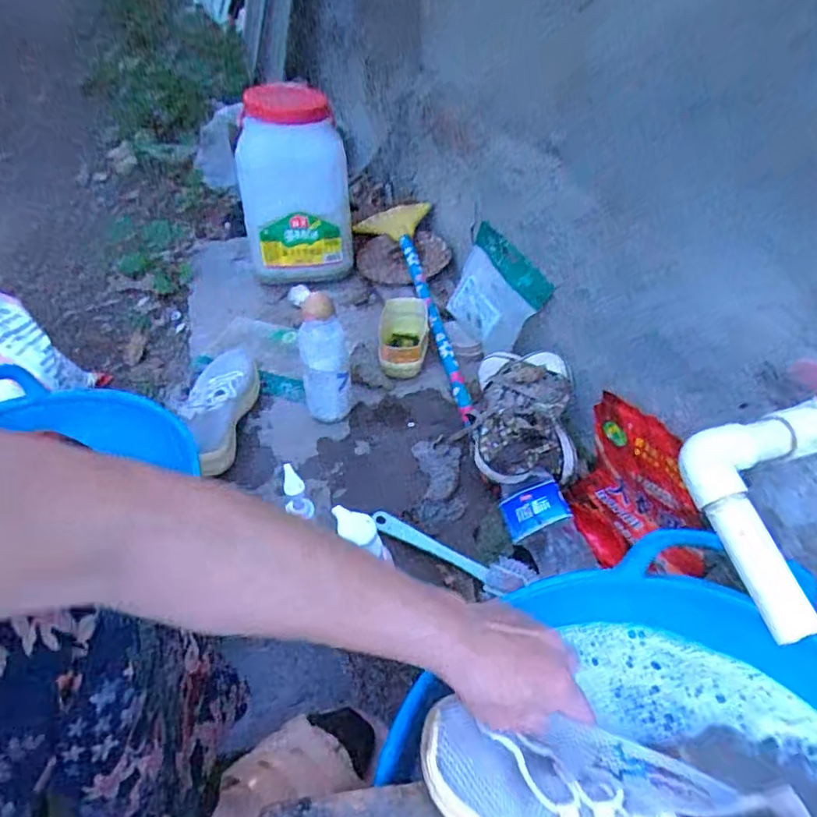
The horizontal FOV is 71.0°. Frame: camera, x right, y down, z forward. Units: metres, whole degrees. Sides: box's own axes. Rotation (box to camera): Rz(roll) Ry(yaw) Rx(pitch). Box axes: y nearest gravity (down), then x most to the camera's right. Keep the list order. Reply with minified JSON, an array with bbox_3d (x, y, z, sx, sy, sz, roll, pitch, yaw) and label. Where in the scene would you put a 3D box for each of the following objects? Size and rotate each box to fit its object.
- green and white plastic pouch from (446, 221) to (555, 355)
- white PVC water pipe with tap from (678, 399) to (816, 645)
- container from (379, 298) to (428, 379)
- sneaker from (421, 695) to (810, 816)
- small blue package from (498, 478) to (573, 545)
[{"bbox_3d":[0.128,-0.193,0.934,0.036,0.159,0.236,10,31,-28],"label":"green and white plastic pouch"},{"bbox_3d":[0.255,0.056,0.349,0.154,0.049,0.128,-9,43,-12],"label":"white PVC water pipe with tap"},{"bbox_3d":[-0.007,-0.114,0.942,0.073,0.067,0.142,0,42,-2],"label":"container"},{"bbox_3d":[0.115,0.230,0.341,0.215,0.078,0.080,16,43,-2],"label":"sneaker"},{"bbox_3d":[0.143,0.116,0.655,0.073,0.012,0.051,-29,58,13],"label":"small blue package"}]

